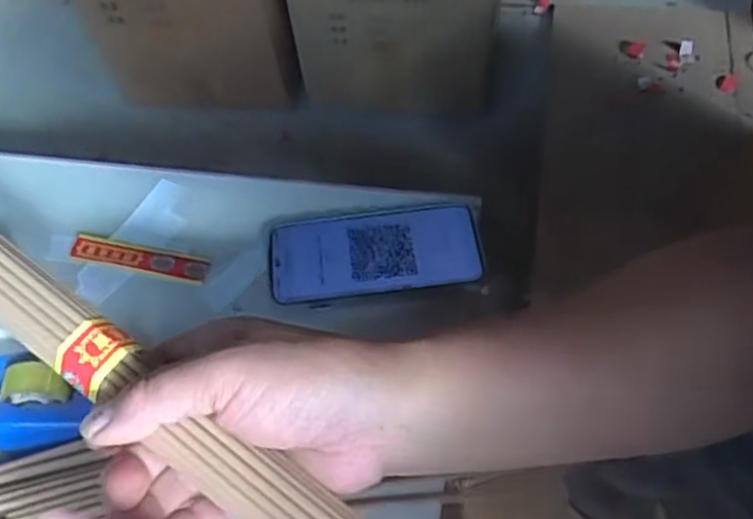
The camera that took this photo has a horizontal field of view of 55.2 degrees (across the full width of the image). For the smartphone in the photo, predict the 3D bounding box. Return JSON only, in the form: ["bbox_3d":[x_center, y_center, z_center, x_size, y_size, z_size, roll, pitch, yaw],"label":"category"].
[{"bbox_3d":[-0.002,-0.009,0.546,0.155,0.010,0.077,-6,53,2],"label":"smartphone"}]

